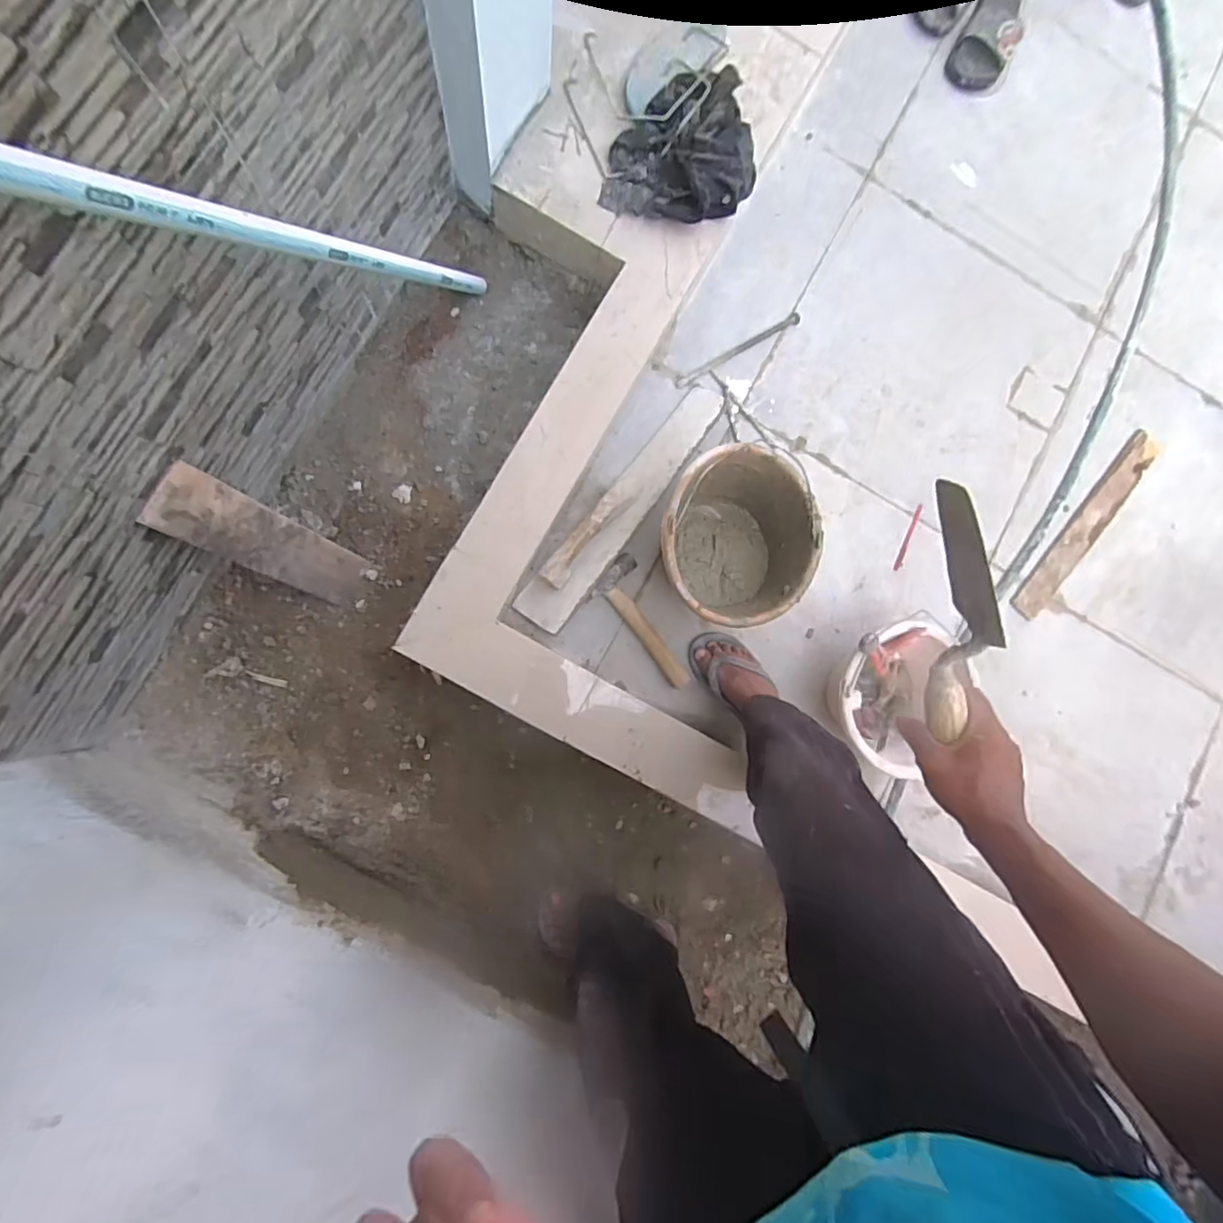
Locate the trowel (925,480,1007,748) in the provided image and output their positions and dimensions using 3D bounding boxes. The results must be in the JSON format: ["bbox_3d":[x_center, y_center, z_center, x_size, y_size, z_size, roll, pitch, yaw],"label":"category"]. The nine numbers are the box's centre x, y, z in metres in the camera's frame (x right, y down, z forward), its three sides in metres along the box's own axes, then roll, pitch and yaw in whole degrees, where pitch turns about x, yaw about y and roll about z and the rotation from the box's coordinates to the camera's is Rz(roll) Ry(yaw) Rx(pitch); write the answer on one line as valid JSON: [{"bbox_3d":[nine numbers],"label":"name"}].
[{"bbox_3d":[0.287,0.004,0.497,0.036,0.072,0.213,-9,108,-9],"label":"trowel"}]

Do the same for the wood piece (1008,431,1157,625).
[{"bbox_3d":[0.986,-0.179,1.257,0.068,0.019,0.501,41,82,-1],"label":"wood piece"}]

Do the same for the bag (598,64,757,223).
[{"bbox_3d":[0.126,-0.842,1.095,0.262,0.048,0.286,6,84,-5],"label":"bag"}]

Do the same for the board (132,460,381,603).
[{"bbox_3d":[-0.542,-0.105,0.985,0.030,0.374,0.098,21,81,27],"label":"board"}]

